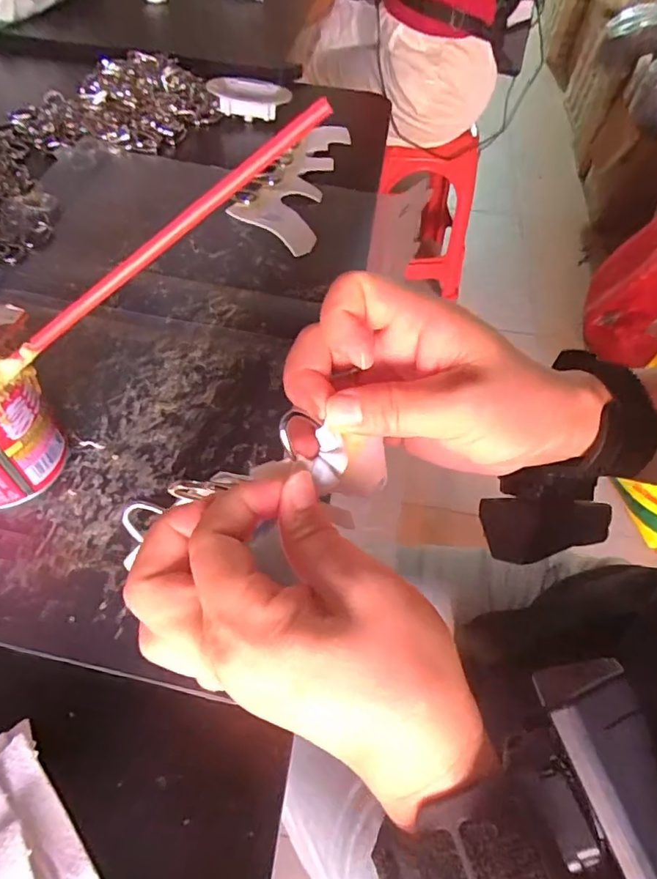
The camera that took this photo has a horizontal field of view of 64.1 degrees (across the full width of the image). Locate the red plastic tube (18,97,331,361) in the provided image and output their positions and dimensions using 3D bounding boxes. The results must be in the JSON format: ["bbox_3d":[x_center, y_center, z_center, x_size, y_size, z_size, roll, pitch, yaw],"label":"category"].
[{"bbox_3d":[-0.069,-0.085,0.222,0.167,0.006,0.005,-32,57,12],"label":"red plastic tube"}]

